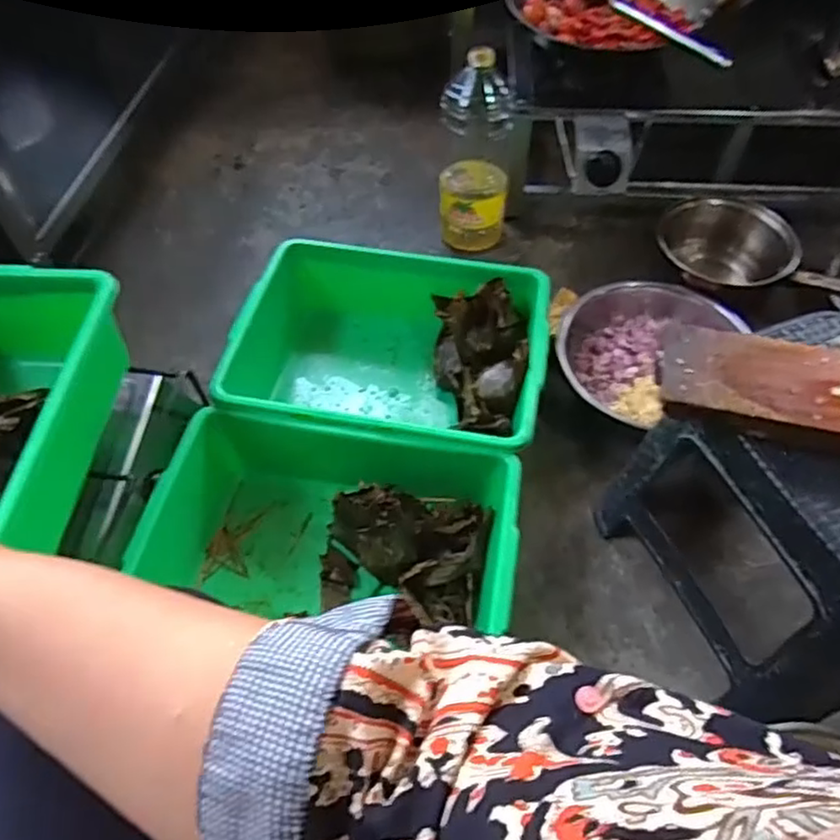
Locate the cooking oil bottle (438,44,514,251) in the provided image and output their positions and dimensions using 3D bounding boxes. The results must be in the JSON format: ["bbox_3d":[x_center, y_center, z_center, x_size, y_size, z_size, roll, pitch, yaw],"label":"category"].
[{"bbox_3d":[0.088,-0.412,1.043,0.113,0.278,0.104,2,56,3],"label":"cooking oil bottle"}]

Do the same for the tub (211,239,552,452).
[{"bbox_3d":[-0.035,-0.089,0.904,0.387,0.142,0.322,6,57,5],"label":"tub"}]

